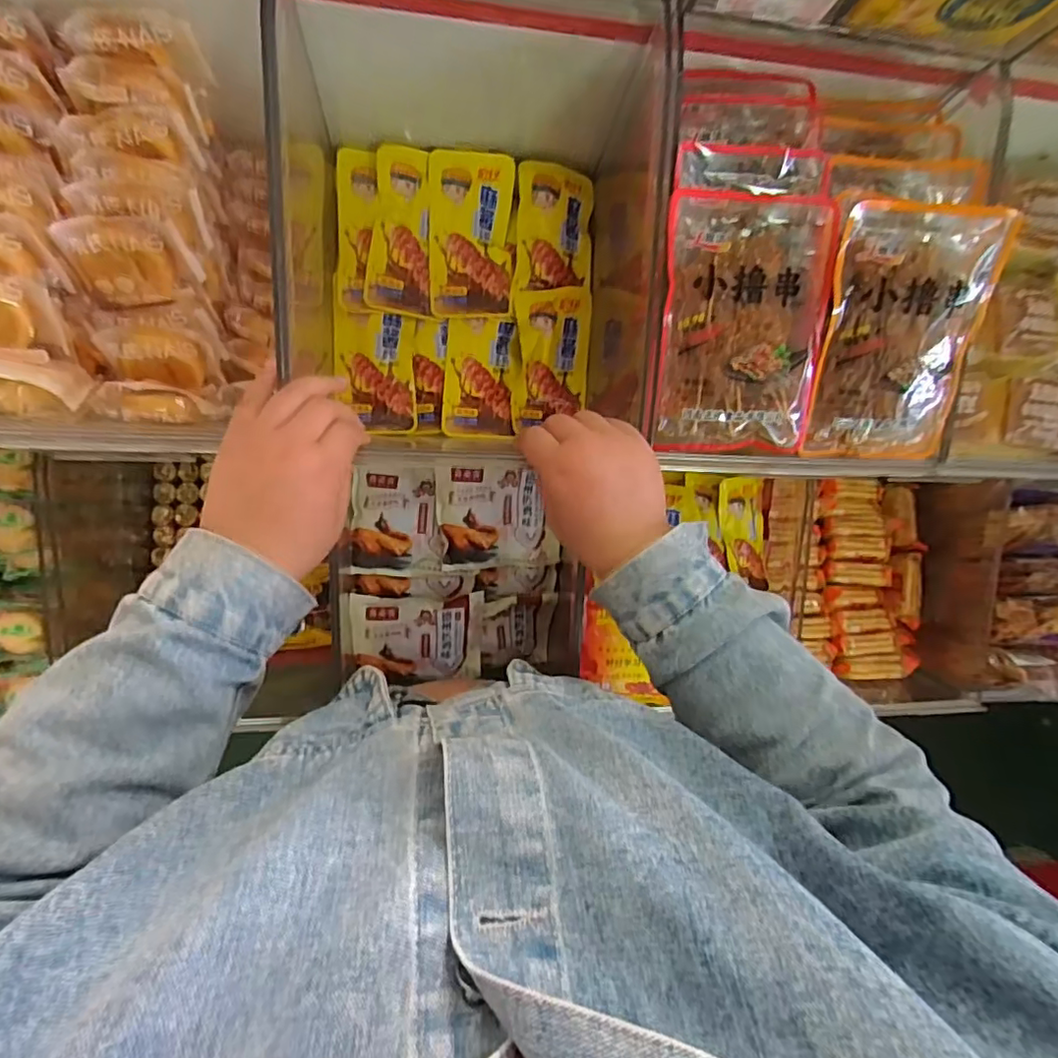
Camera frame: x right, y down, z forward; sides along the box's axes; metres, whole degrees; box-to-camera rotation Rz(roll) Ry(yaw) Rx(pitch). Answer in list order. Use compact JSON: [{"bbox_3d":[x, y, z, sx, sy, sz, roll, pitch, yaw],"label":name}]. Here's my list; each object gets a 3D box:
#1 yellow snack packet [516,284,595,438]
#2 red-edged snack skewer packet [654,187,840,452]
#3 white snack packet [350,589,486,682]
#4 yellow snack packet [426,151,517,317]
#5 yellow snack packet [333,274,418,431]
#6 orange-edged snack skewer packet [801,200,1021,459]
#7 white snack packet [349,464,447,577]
[{"bbox_3d":[0.023,-0.158,0.540,0.068,0.013,0.119,-4,105,-22],"label":"yellow snack packet"},{"bbox_3d":[0.151,-0.142,0.413,0.115,0.017,0.171,0,105,-6],"label":"red-edged snack skewer packet"},{"bbox_3d":[-0.122,0.124,0.653,0.140,0.018,0.106,0,110,-11],"label":"white snack packet"},{"bbox_3d":[-0.051,-0.257,0.514,0.071,0.023,0.135,0,88,-9],"label":"yellow snack packet"},{"bbox_3d":[-0.136,-0.145,0.523,0.070,0.014,0.116,1,100,-3],"label":"yellow snack packet"},{"bbox_3d":[0.267,-0.139,0.426,0.117,0.032,0.171,0,111,-8],"label":"orange-edged snack skewer packet"},{"bbox_3d":[-0.141,-0.008,0.637,0.096,0.034,0.116,2,88,-9],"label":"white snack packet"}]

